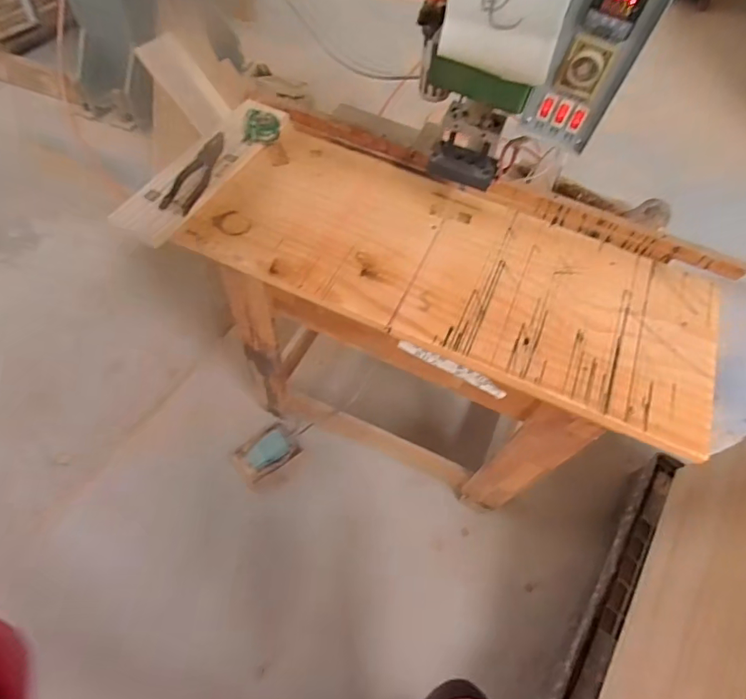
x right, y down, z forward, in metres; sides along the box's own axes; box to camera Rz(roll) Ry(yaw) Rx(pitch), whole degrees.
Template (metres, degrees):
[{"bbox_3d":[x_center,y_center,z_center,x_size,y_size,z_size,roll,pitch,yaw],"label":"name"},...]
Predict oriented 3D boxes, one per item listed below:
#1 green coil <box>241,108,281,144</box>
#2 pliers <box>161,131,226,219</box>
[{"bbox_3d":[-0.191,-0.382,0.805,0.065,0.031,0.052,-4,59,-6],"label":"green coil"},{"bbox_3d":[-0.287,-0.291,0.764,0.048,0.011,0.193,9,58,1],"label":"pliers"}]

